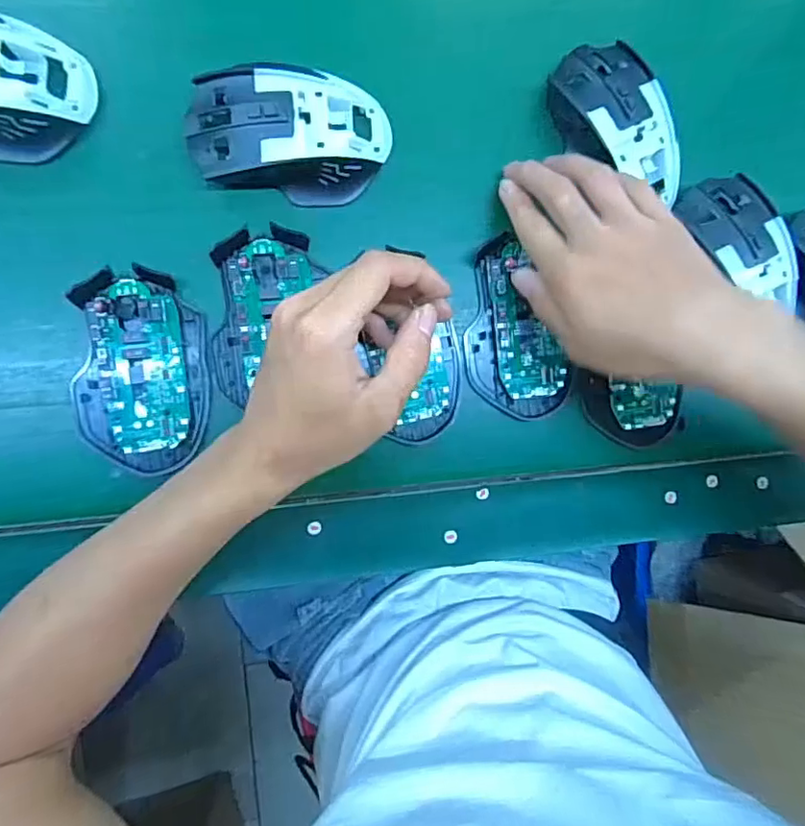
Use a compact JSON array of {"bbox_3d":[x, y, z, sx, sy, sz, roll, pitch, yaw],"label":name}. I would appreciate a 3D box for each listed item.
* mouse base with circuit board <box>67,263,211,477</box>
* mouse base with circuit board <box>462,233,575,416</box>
[{"bbox_3d":[-0.153,-0.023,0.330,0.073,0.016,0.116,-1,91,-8],"label":"mouse base with circuit board"},{"bbox_3d":[0.069,-0.051,0.358,0.060,0.017,0.112,-17,98,-7],"label":"mouse base with circuit board"}]

